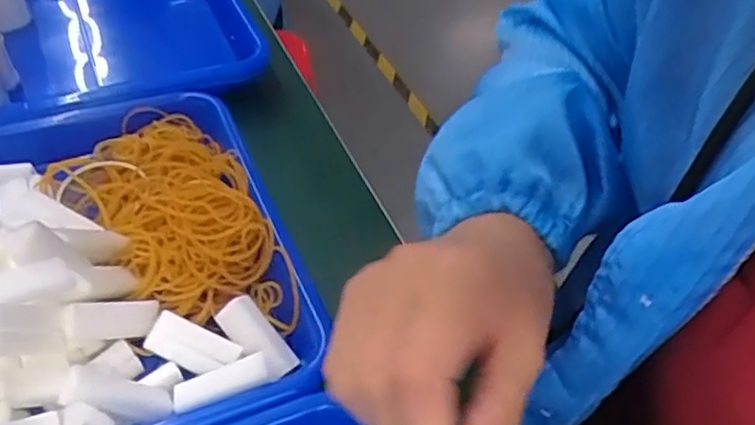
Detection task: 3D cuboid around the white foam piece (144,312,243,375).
[{"bbox_3d":[-0.091,0.066,0.332,0.045,0.006,0.021,23,69,11],"label":"white foam piece"}]

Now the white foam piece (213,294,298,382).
[{"bbox_3d":[-0.060,0.062,0.338,0.047,0.012,0.021,42,56,16],"label":"white foam piece"}]

